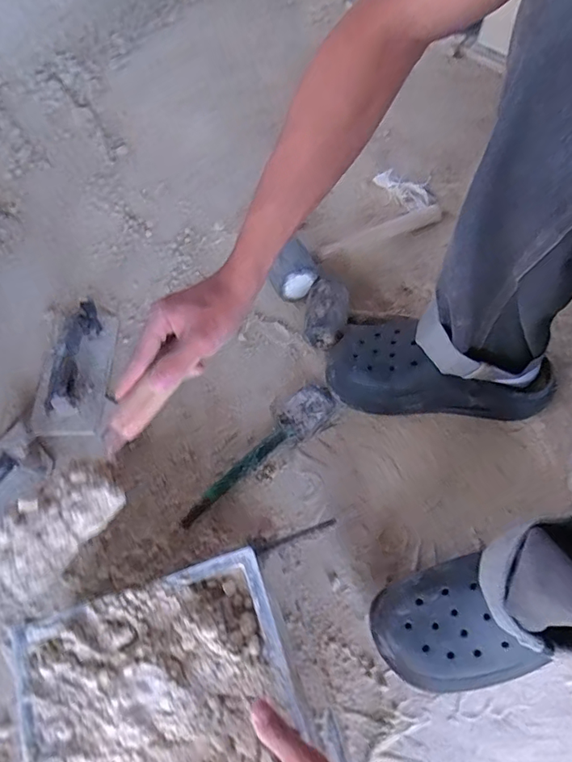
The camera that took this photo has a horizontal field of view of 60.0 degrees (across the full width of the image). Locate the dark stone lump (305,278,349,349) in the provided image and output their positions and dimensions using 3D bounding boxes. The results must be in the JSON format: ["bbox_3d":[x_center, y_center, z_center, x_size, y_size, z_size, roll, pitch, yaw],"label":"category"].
[{"bbox_3d":[0.056,-0.092,0.694,0.059,0.057,0.097,10,69,7],"label":"dark stone lump"}]

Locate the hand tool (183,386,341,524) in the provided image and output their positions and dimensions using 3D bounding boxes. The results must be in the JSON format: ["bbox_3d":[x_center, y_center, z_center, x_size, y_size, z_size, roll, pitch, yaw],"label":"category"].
[{"bbox_3d":[-0.032,0.090,0.621,0.244,0.021,0.054,-43,72,-14],"label":"hand tool"}]

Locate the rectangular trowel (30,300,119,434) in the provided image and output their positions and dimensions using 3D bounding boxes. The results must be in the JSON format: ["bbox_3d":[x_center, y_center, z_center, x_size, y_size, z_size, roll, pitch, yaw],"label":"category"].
[{"bbox_3d":[-0.289,-0.029,0.664,0.089,0.073,0.200,-2,68,2],"label":"rectangular trowel"}]

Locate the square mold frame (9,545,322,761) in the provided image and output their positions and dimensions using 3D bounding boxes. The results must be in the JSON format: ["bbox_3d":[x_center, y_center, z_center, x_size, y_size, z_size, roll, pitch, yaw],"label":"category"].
[{"bbox_3d":[-0.102,0.285,0.412,0.226,0.032,0.221,-17,68,-4],"label":"square mold frame"}]

